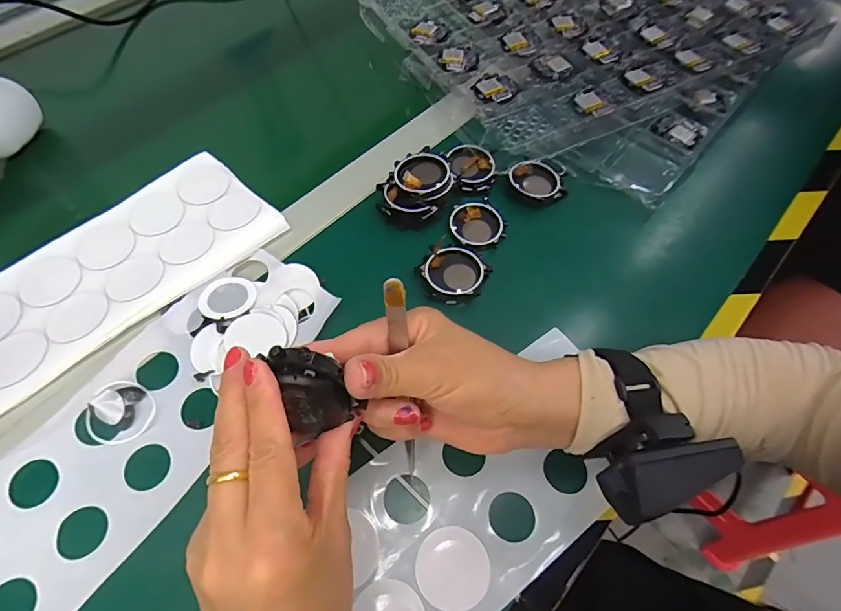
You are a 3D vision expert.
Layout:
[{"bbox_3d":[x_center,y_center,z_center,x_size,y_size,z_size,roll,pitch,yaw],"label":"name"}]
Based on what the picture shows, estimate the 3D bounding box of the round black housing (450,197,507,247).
[{"bbox_3d":[0.048,-0.069,0.390,0.045,0.008,0.046,-12,61,-8],"label":"round black housing"}]

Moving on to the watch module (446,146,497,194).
[{"bbox_3d":[0.046,-0.123,0.412,0.038,0.014,0.045,-19,62,-12],"label":"watch module"}]

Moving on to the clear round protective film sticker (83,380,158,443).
[{"bbox_3d":[-0.198,0.070,0.303,0.036,0.015,0.039,0,60,-1],"label":"clear round protective film sticker"}]

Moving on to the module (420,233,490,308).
[{"bbox_3d":[0.025,-0.024,0.360,0.049,0.019,0.048,23,62,12],"label":"module"}]

